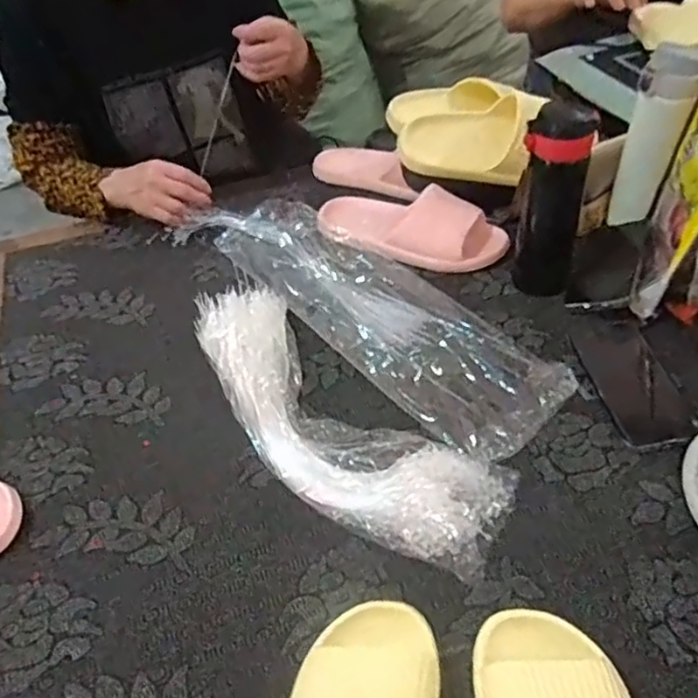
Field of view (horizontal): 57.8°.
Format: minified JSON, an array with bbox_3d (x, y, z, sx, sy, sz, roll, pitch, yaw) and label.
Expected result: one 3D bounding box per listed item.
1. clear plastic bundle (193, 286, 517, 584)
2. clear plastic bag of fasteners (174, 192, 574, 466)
[{"bbox_3d":[-0.031,0.057,0.635,0.152,0.050,0.427,-35,51,-25],"label":"clear plastic bundle"},{"bbox_3d":[0.011,-0.074,0.762,0.156,0.042,0.538,-34,51,-25],"label":"clear plastic bag of fasteners"}]

